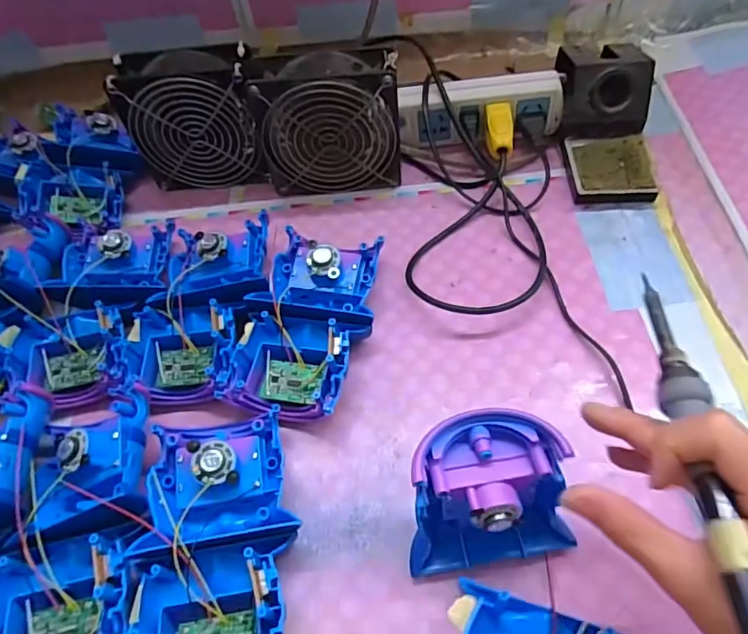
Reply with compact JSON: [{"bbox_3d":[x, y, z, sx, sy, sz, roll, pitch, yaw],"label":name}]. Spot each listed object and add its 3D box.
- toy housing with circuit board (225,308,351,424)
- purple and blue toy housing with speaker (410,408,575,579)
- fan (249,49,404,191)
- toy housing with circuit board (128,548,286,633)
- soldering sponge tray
[{"bbox_3d":[-0.058,0.034,0.385,0.080,0.039,0.079,-2,55,3],"label":"toy housing with circuit board"},{"bbox_3d":[0.062,0.099,0.303,0.086,0.080,0.061,-10,55,-2],"label":"purple and blue toy housing with speaker"},{"bbox_3d":[-0.040,-0.169,0.472,0.124,0.115,0.048,-2,55,3],"label":"fan"},{"bbox_3d":[-0.090,0.168,0.297,0.085,0.038,0.075,-11,55,-3],"label":"toy housing with circuit board"},{"bbox_3d":[0.210,-0.133,0.482,0.071,0.021,0.073,-4,55,3],"label":"soldering sponge tray"}]

